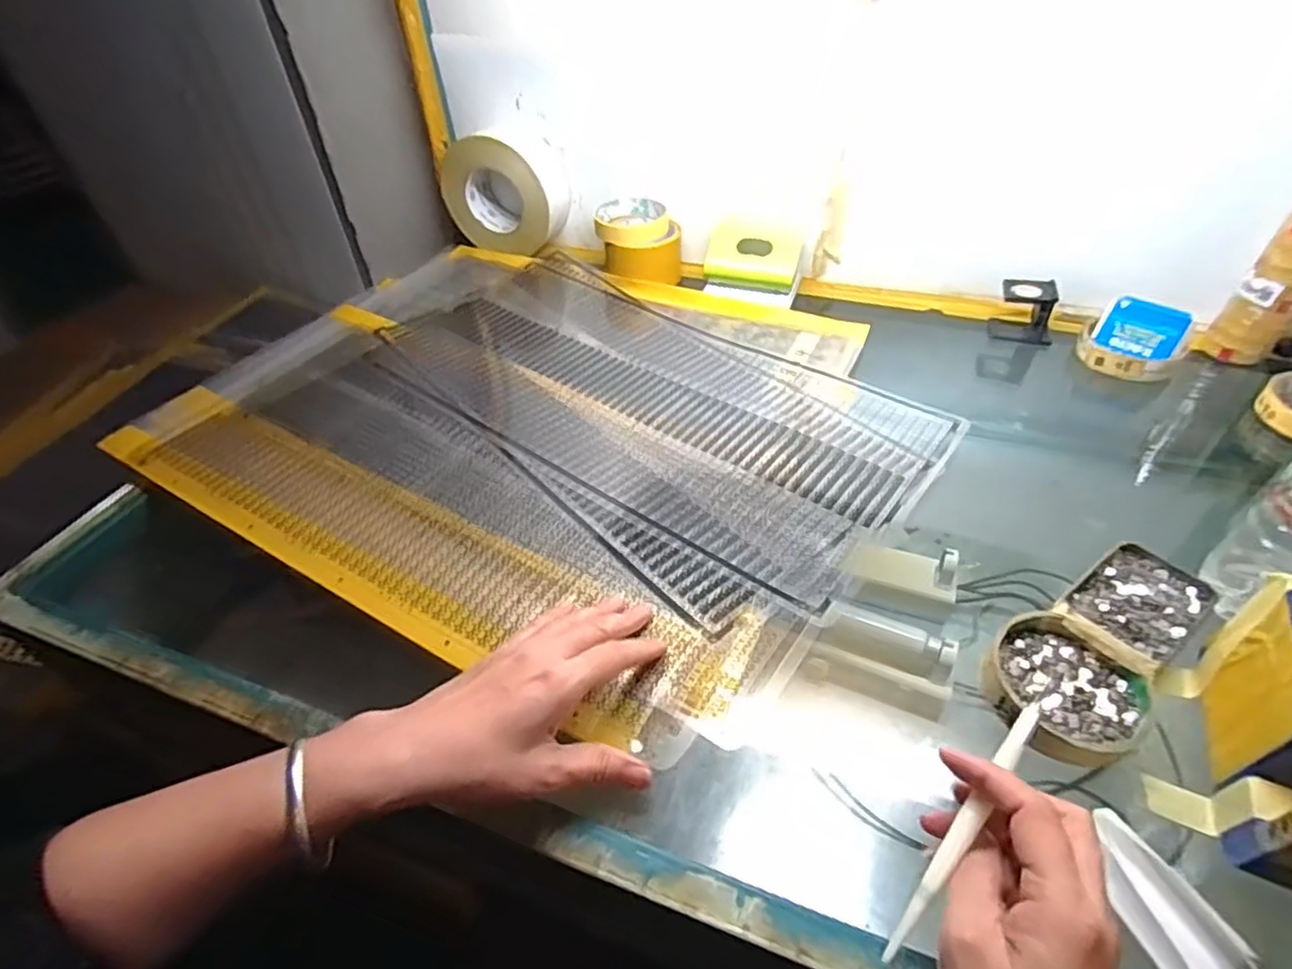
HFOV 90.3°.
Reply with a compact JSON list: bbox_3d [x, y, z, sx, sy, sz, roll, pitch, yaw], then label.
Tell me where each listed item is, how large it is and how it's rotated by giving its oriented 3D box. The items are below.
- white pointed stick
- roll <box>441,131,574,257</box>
[{"bbox_3d":[0.145,0.153,0.289,0.009,0.006,0.133,32,65,32],"label":"white pointed stick"},{"bbox_3d":[-0.170,-0.355,0.788,0.143,0.130,0.066,16,46,20],"label":"roll"}]

